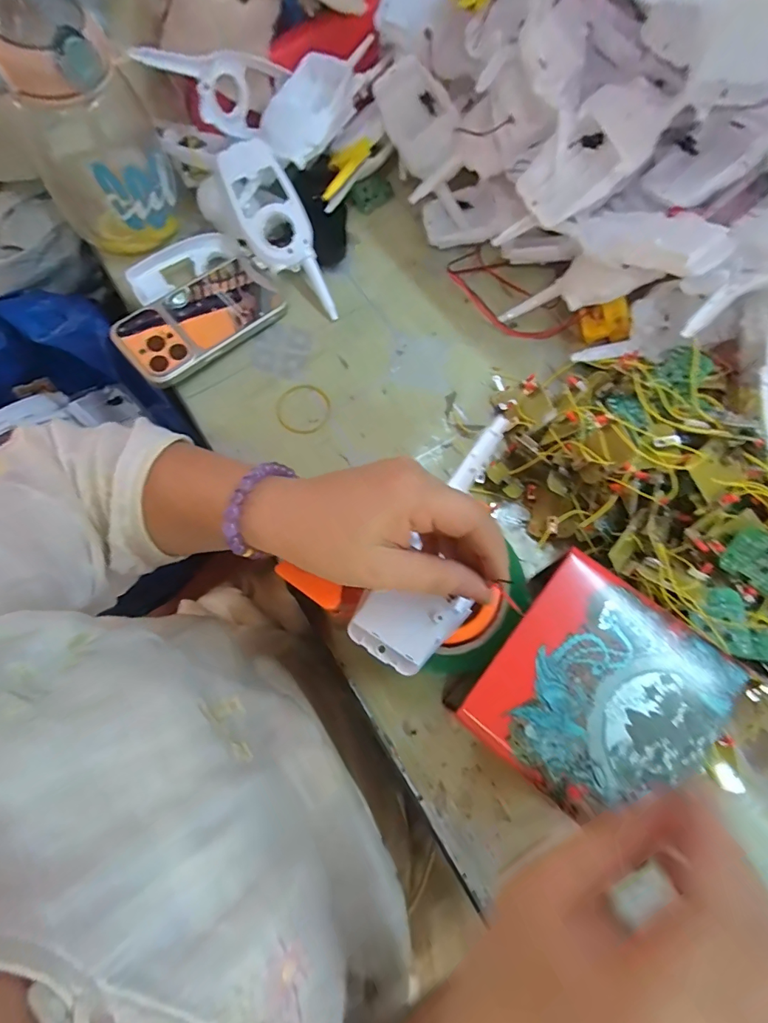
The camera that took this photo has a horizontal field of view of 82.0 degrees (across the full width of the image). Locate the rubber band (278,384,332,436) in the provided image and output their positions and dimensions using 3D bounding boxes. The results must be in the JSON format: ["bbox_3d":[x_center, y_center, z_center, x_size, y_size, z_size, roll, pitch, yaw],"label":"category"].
[{"bbox_3d":[-0.072,-0.091,0.396,0.048,0.004,0.049,0,71,1],"label":"rubber band"}]

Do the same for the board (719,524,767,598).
[{"bbox_3d":[0.245,0.032,0.287,0.042,0.004,0.033,34,108,5],"label":"board"}]

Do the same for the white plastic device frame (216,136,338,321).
[{"bbox_3d":[-0.093,-0.253,0.412,0.062,0.030,0.160,-34,103,-10],"label":"white plastic device frame"}]

